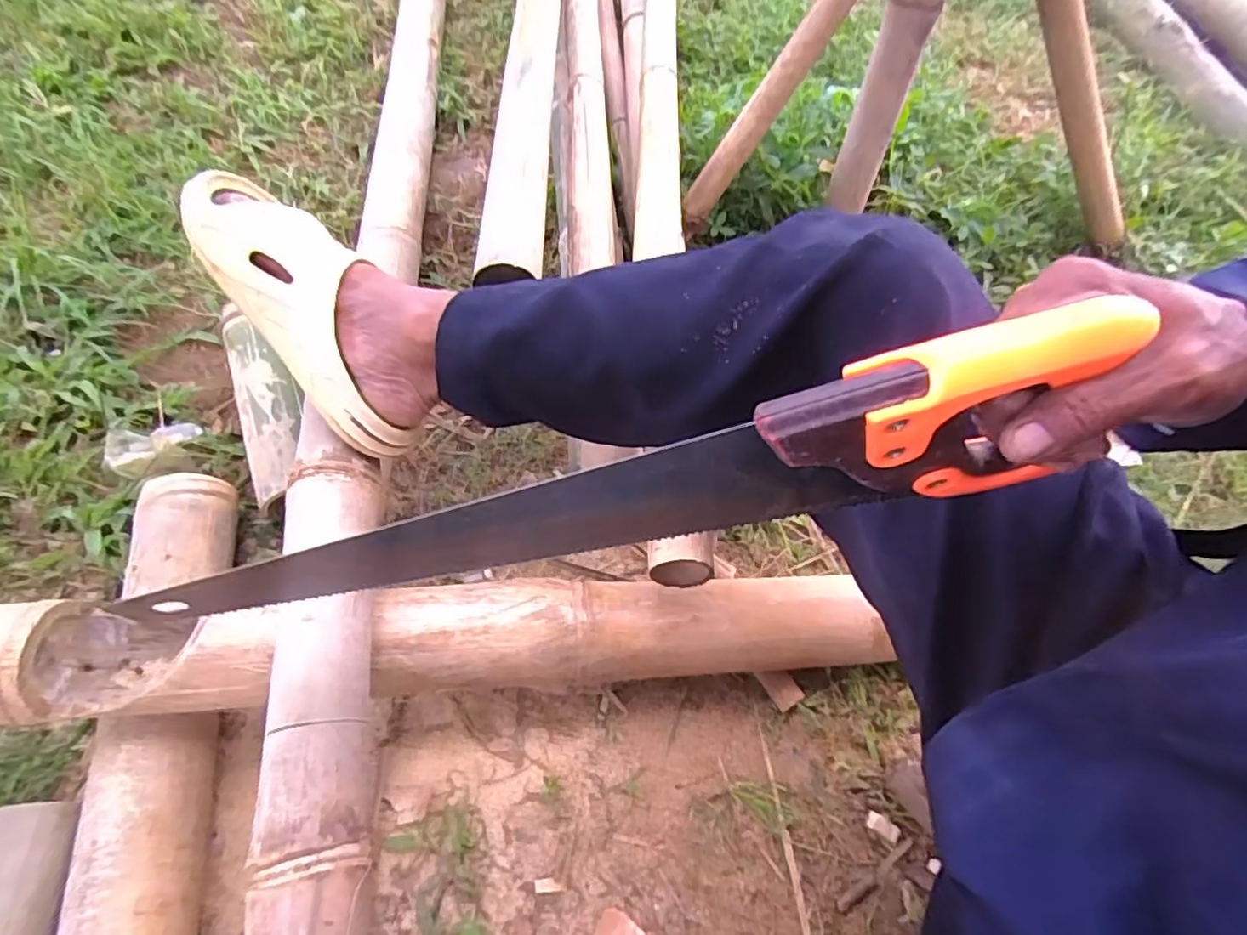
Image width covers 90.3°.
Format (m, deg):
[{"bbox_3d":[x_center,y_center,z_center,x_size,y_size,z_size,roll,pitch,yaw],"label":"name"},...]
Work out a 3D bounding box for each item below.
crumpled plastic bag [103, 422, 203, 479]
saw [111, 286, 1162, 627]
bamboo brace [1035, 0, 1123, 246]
[{"bbox_3d":[-0.536,-0.024,0.704,0.089,0.033,0.046,-20,59,-15],"label":"crumpled plastic bag"},{"bbox_3d":[-0.019,0.028,0.319,0.466,0.100,0.027,-15,56,13],"label":"saw"},{"bbox_3d":[0.513,-0.457,0.707,0.040,0.550,0.032,-23,49,33],"label":"bamboo brace"}]

